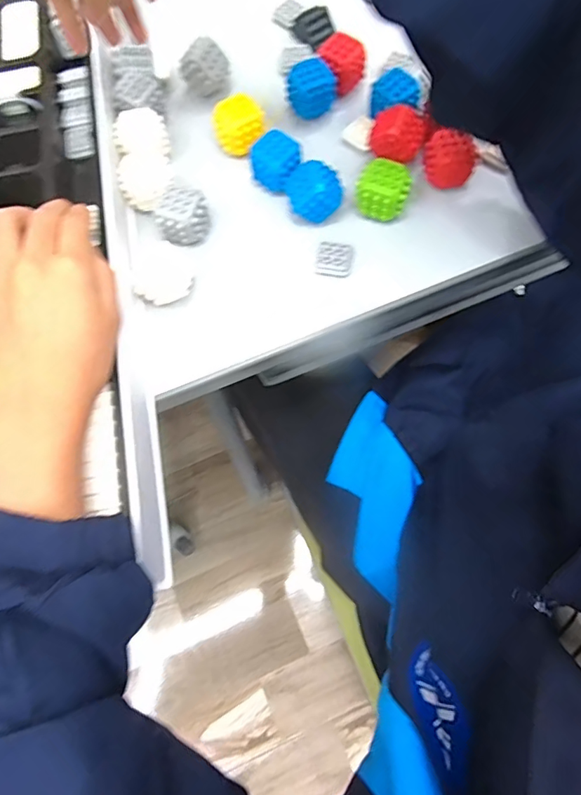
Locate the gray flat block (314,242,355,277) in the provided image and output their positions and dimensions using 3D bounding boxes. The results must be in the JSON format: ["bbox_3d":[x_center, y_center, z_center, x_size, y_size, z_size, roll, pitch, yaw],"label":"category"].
[{"bbox_3d":[0.034,-0.105,0.374,0.026,0.011,0.029,8,71,6],"label":"gray flat block"}]

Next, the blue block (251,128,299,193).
[{"bbox_3d":[-0.011,-0.184,0.383,0.034,0.031,0.028,29,74,12],"label":"blue block"}]

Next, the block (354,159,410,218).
[{"bbox_3d":[0.069,-0.155,0.376,0.038,0.035,0.035,9,71,6],"label":"block"}]

